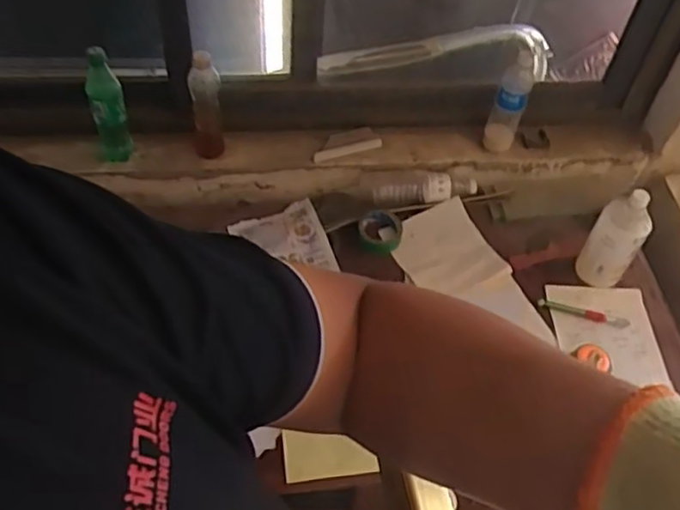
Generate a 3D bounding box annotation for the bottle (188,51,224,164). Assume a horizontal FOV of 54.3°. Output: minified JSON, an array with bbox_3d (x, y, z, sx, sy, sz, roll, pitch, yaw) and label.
[{"bbox_3d":[-0.261,-0.286,1.288,0.061,0.212,0.054,-4,52,-8],"label":"bottle"}]

